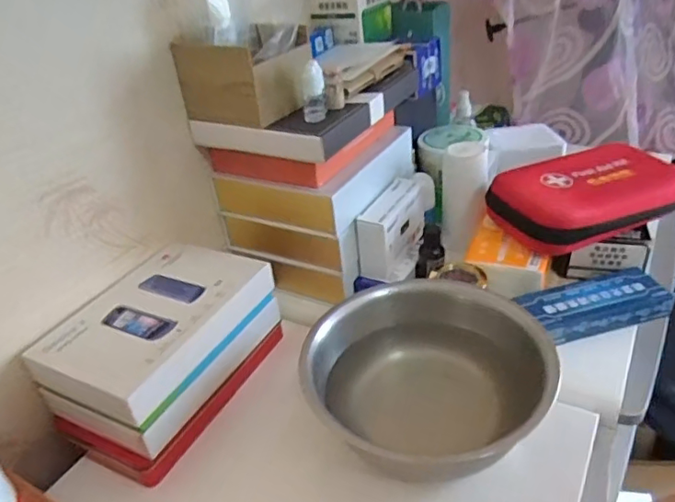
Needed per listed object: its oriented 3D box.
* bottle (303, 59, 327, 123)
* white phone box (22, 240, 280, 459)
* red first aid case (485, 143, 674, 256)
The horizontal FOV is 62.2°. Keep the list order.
[{"bbox_3d":[-0.024,-0.158,0.554,0.022,0.055,0.026,-6,33,2],"label":"bottle"},{"bbox_3d":[-0.158,0.079,0.525,0.144,0.068,0.198,12,37,27],"label":"white phone box"},{"bbox_3d":[0.283,-0.065,0.632,0.204,0.049,0.132,-17,34,-14],"label":"red first aid case"}]

